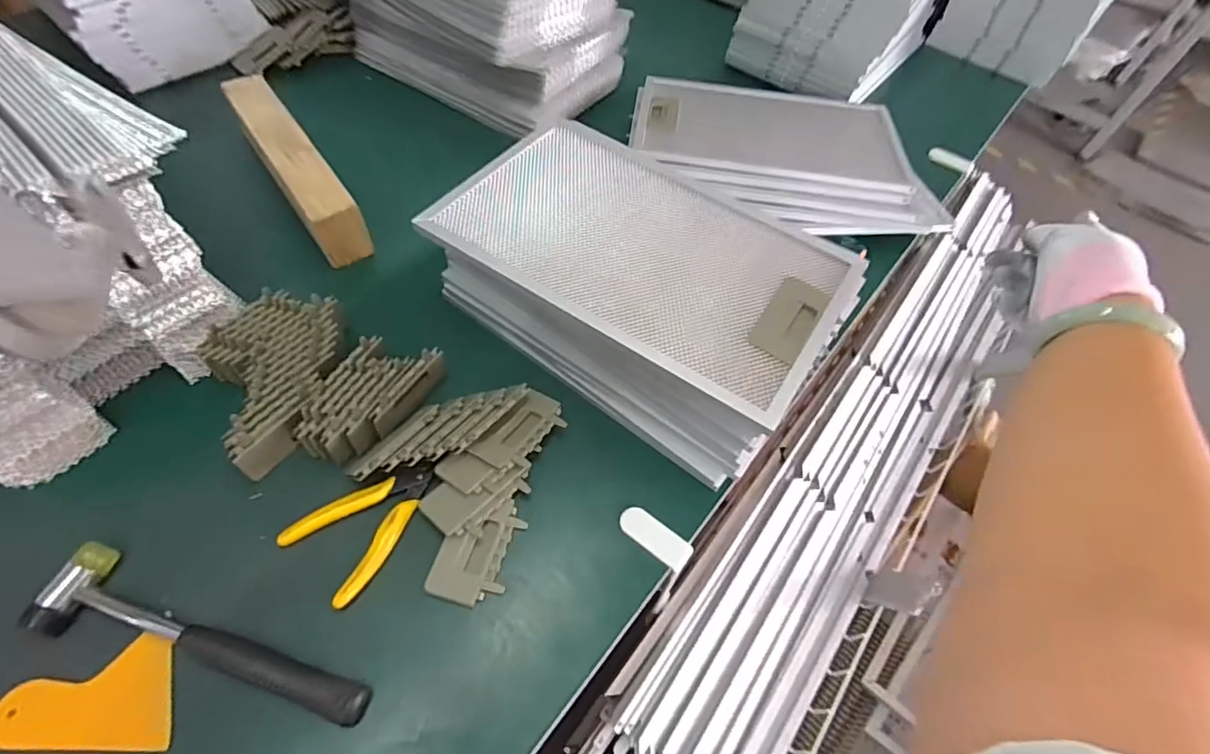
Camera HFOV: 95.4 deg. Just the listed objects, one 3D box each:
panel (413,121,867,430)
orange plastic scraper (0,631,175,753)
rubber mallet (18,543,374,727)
[{"bbox_3d":[0.031,-0.112,0.474,0.329,0.014,0.201,32,59,16],"label":"panel"},{"bbox_3d":[-0.334,0.206,0.357,0.101,0.010,0.064,1,69,-3],"label":"orange plastic scraper"},{"bbox_3d":[-0.273,0.187,0.376,0.233,0.026,0.056,19,56,8],"label":"rubber mallet"}]

